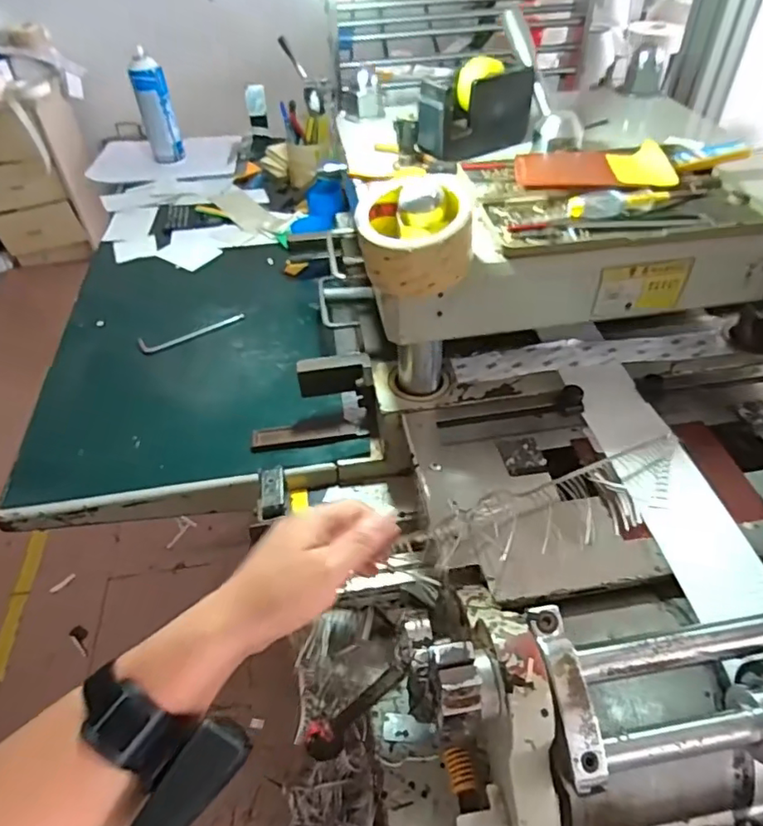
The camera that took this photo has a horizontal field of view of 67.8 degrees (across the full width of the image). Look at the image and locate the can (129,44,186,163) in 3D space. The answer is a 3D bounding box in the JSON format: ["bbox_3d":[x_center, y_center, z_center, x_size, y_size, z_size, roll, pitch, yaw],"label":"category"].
[{"bbox_3d":[-0.438,-0.584,1.112,0.064,0.184,0.064,-15,47,-12],"label":"can"}]

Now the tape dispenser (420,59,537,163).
[{"bbox_3d":[0.107,-0.339,0.633,0.142,0.091,0.046,-28,51,-23],"label":"tape dispenser"}]

